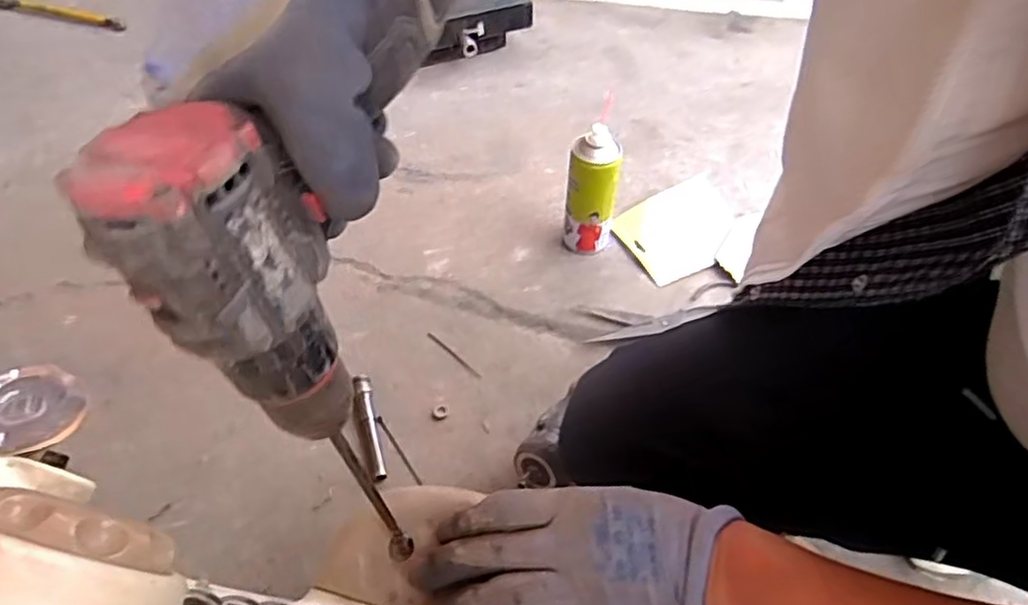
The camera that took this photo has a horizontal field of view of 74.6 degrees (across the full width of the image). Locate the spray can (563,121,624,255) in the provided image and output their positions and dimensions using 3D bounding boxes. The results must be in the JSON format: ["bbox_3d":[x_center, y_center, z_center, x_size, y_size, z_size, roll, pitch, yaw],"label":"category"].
[{"bbox_3d":[0.104,-0.149,0.894,0.066,0.171,0.054,5,48,5],"label":"spray can"}]

